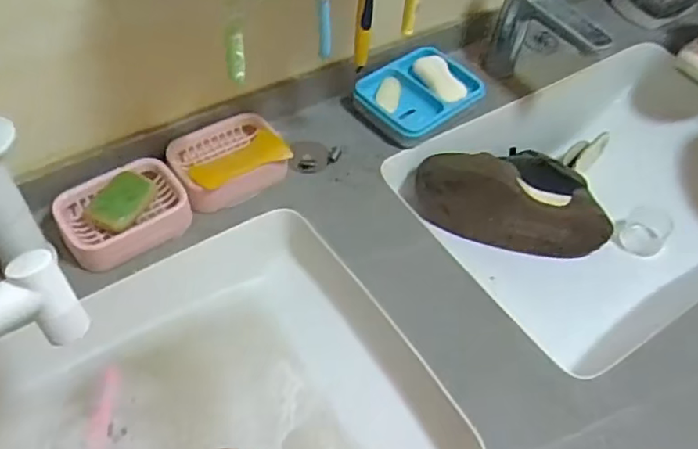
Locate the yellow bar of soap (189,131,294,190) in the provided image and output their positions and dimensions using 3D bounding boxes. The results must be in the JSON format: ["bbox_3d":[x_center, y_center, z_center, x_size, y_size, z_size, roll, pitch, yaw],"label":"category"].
[{"bbox_3d":[-0.120,-0.074,0.671,0.108,0.018,0.036,-23,58,-22],"label":"yellow bar of soap"}]

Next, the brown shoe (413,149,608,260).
[{"bbox_3d":[0.223,-0.045,0.806,0.281,0.102,0.115,9,50,-21],"label":"brown shoe"}]

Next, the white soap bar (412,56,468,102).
[{"bbox_3d":[0.121,-0.196,0.800,0.045,0.010,0.097,-16,56,-18],"label":"white soap bar"}]

